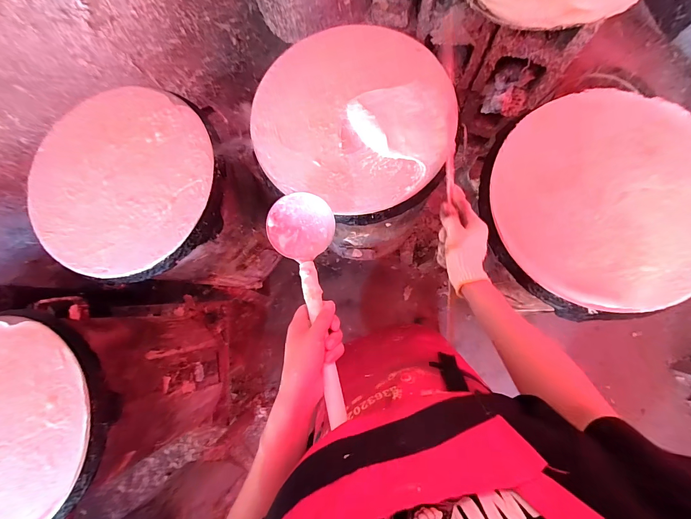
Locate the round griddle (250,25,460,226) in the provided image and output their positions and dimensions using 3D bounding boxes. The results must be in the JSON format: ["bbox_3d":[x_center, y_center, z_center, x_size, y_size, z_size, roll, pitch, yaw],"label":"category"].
[{"bbox_3d":[0.010,-0.258,0.604,0.358,0.036,0.373,-1,81,5],"label":"round griddle"}]

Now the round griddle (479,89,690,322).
[{"bbox_3d":[0.432,-0.096,0.556,0.364,0.037,0.358,-1,81,5],"label":"round griddle"}]

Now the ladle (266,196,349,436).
[{"bbox_3d":[-0.040,0.054,0.425,0.089,0.056,0.306,-14,65,3],"label":"ladle"}]

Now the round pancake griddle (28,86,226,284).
[{"bbox_3d":[-0.421,-0.148,0.627,0.374,0.035,0.359,4,82,5],"label":"round pancake griddle"}]

